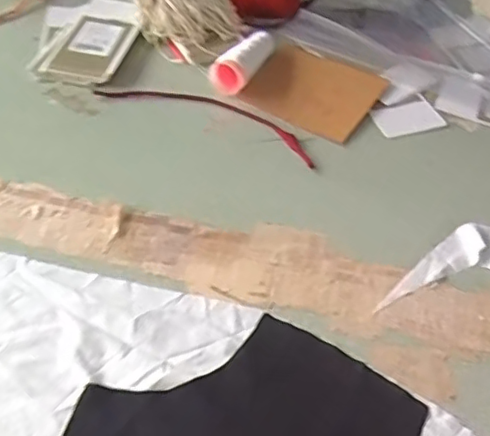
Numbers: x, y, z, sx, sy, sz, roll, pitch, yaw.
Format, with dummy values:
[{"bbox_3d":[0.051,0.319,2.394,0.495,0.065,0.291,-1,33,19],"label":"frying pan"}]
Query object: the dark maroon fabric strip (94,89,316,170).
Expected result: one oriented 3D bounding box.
[{"bbox_3d":[-0.042,-0.120,0.703,0.272,0.005,0.051,20,54,12],"label":"dark maroon fabric strip"}]

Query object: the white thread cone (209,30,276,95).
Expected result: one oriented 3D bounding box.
[{"bbox_3d":[-0.001,-0.203,0.755,0.048,0.038,0.110,22,52,13],"label":"white thread cone"}]

